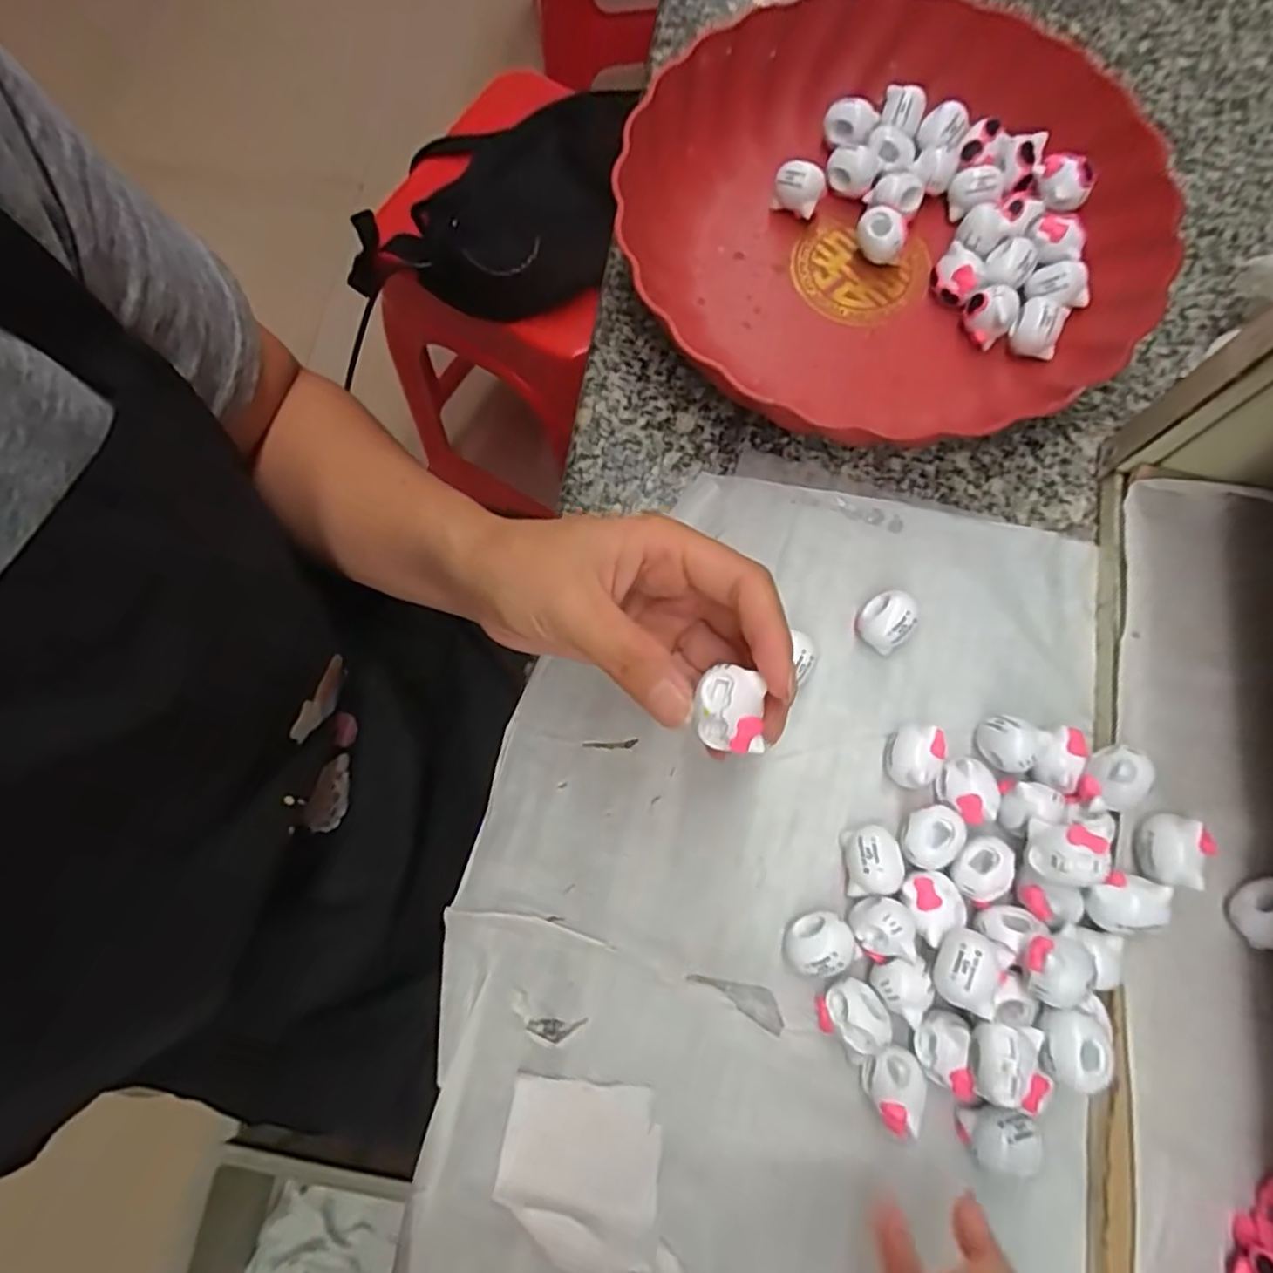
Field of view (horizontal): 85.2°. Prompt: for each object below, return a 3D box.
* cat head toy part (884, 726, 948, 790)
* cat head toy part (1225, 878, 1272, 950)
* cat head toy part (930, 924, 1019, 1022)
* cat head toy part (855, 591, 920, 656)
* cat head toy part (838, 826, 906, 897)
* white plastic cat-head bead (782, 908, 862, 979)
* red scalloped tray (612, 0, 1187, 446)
[{"bbox_3d":[0.112,0.049,0.279,0.019,0.019,0.023,15,76,6],"label":"cat head toy part"},{"bbox_3d":[0.228,0.100,0.251,0.023,0.018,0.019,-35,77,-8],"label":"cat head toy part"},{"bbox_3d":[0.117,0.117,0.243,0.023,0.013,0.026,26,77,8],"label":"cat head toy part"},{"bbox_3d":[0.106,-0.007,0.294,0.021,0.023,0.021,0,75,1],"label":"cat head toy part"},{"bbox_3d":[0.092,0.087,0.269,0.021,0.019,0.025,-3,75,1],"label":"cat head toy part"},{"bbox_3d":[0.069,0.116,0.261,0.025,0.020,0.021,-26,76,-5],"label":"white plastic cat-head bead"},{"bbox_3d":[0.114,-0.196,0.329,0.225,0.047,0.227,-25,76,-5],"label":"red scalloped tray"}]

